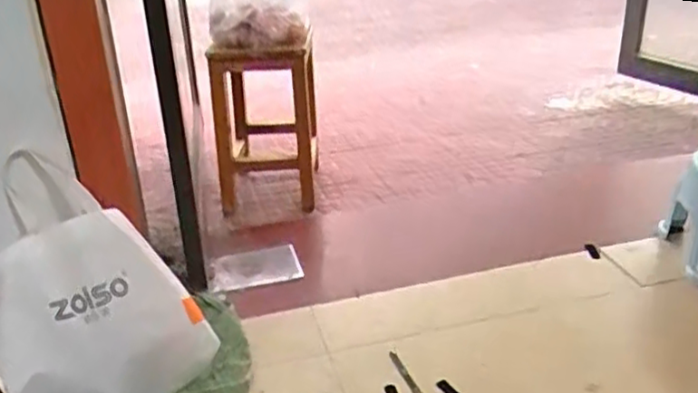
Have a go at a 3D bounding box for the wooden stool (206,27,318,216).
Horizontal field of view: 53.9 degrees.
[{"bbox_3d":[-0.191,-0.178,1.548,0.232,0.373,0.331,-5,28,-5],"label":"wooden stool"}]

